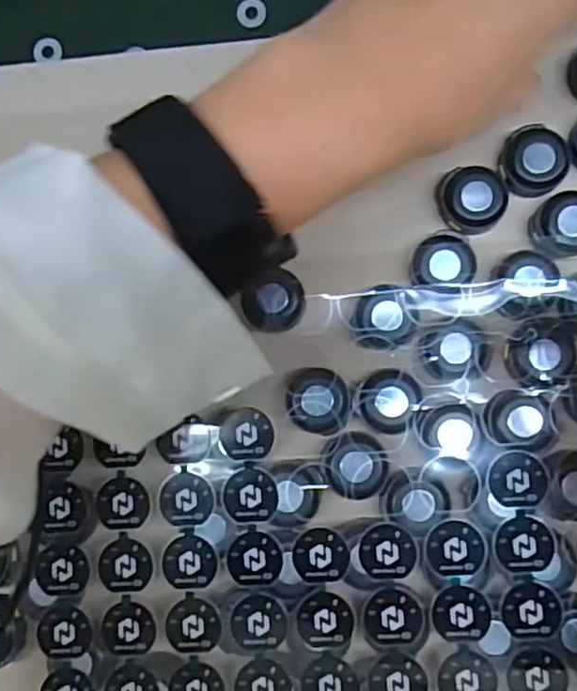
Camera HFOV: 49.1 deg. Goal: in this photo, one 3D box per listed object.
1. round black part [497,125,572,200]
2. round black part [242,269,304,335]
[{"bbox_3d":[0.112,-0.084,0.286,0.028,0.010,0.031,4,85,4],"label":"round black part"},{"bbox_3d":[-0.006,-0.018,0.289,0.028,0.013,0.024,-19,84,2],"label":"round black part"}]

